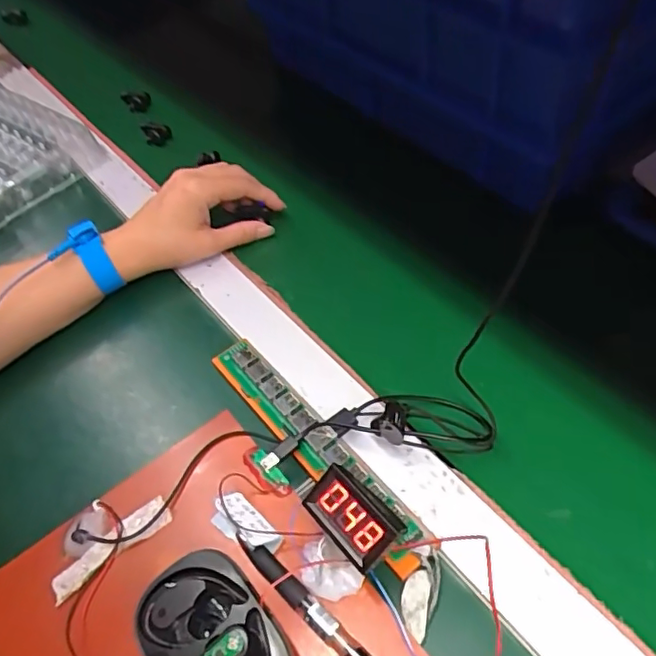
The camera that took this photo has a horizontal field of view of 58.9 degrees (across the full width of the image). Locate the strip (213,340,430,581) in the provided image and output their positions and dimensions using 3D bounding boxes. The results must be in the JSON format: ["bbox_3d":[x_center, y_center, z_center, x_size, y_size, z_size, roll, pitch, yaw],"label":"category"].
[{"bbox_3d":[-0.011,0.071,0.371,0.026,0.017,0.194,-33,53,-21],"label":"strip"}]

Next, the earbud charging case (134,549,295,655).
[{"bbox_3d":[-0.056,0.157,0.287,0.058,0.034,0.083,-35,56,-19],"label":"earbud charging case"}]

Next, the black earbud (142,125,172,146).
[{"bbox_3d":[-0.184,-0.210,0.627,0.027,0.014,0.030,-20,50,-11],"label":"black earbud"}]

